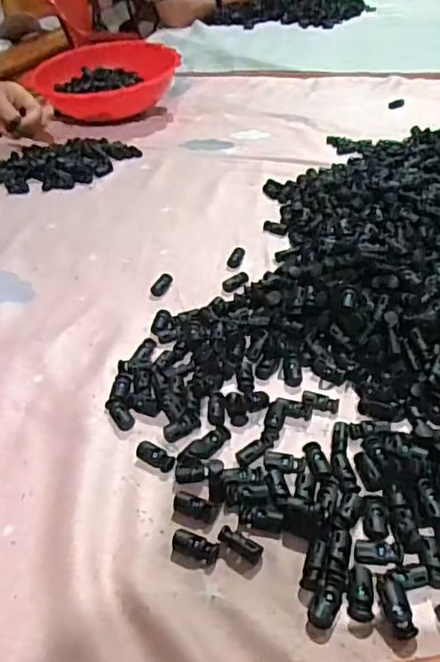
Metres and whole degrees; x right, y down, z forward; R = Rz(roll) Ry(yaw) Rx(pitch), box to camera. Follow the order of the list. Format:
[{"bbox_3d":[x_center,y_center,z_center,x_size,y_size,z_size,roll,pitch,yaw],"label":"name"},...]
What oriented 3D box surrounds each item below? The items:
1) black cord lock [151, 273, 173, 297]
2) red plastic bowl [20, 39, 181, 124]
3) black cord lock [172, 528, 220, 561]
[{"bbox_3d":[-0.057,-0.046,0.576,0.013,0.009,0.032,18,44,24],"label":"black cord lock"},{"bbox_3d":[-0.182,-0.418,0.976,0.241,0.085,0.141,-22,43,-22],"label":"red plastic bowl"},{"bbox_3d":[-0.015,0.127,0.346,0.028,0.008,0.013,13,42,19],"label":"black cord lock"}]

